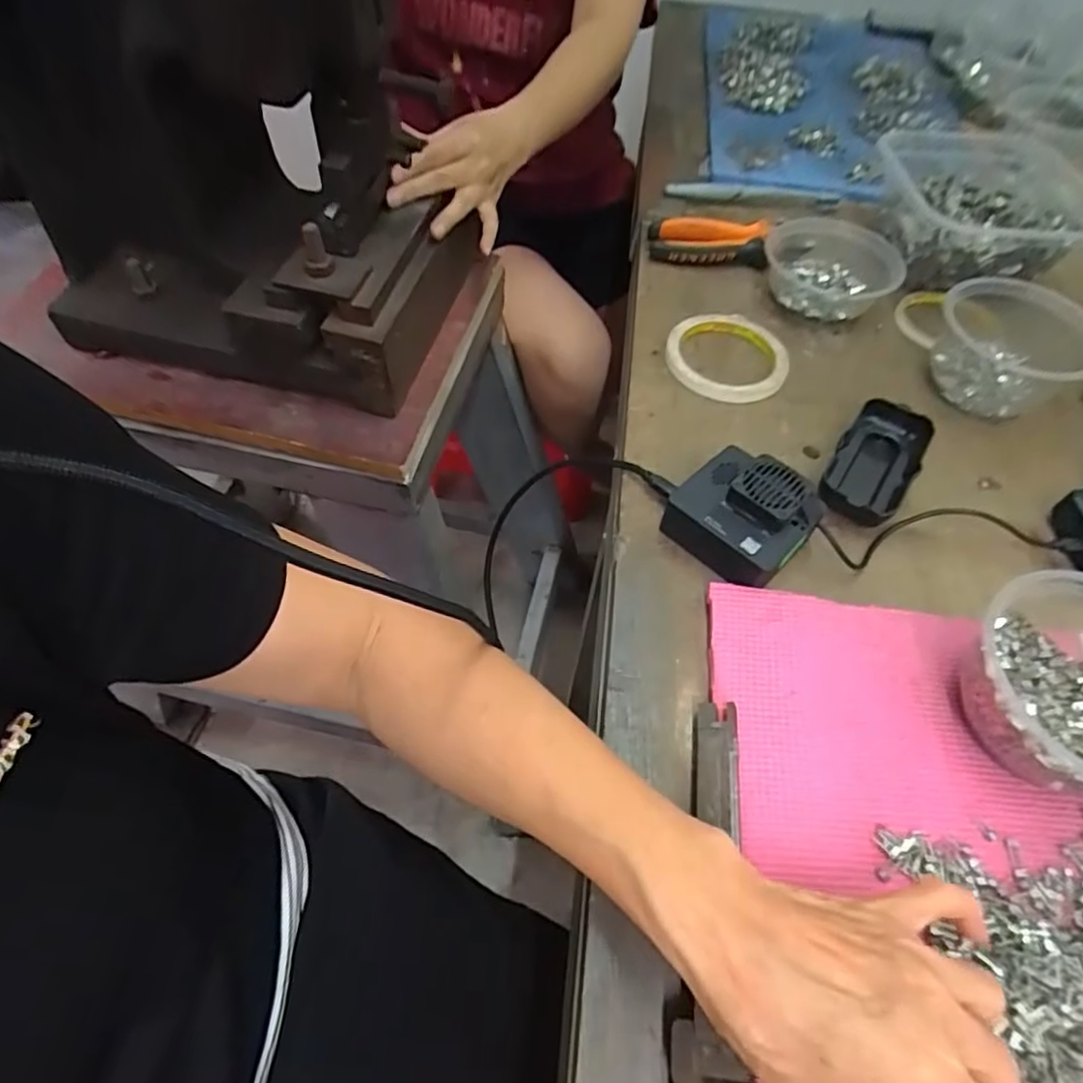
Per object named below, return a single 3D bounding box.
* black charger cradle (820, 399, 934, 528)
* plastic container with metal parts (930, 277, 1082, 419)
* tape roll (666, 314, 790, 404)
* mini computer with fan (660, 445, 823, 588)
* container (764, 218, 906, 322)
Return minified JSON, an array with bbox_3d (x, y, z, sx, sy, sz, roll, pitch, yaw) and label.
[{"bbox_3d":[0.236,-0.057,0.460,0.053,0.024,0.110,27,59,17],"label":"black charger cradle"},{"bbox_3d":[0.365,-0.156,0.506,0.103,0.061,0.101,0,55,-1],"label":"plastic container with metal parts"},{"bbox_3d":[0.151,-0.153,0.530,0.095,0.012,0.098,0,55,-1],"label":"tape roll"},{"bbox_3d":[0.127,-0.016,0.414,0.075,0.043,0.077,-34,62,-22],"label":"mini computer with fan"},{"bbox_3d":[0.257,-0.243,0.575,0.109,0.046,0.109,28,59,15],"label":"container"}]

